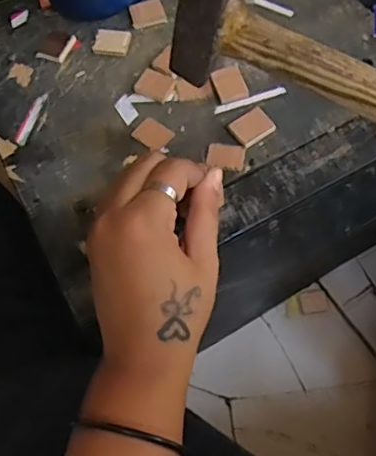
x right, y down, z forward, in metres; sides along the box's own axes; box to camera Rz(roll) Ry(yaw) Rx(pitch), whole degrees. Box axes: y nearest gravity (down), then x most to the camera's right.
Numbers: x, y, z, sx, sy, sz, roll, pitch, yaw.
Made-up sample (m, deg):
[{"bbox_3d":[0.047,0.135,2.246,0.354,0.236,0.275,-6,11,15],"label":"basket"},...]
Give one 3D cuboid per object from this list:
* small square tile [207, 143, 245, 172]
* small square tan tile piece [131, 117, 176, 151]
[{"bbox_3d":[0.024,-0.046,0.360,0.023,0.004,0.019,7,62,8],"label":"small square tile"},{"bbox_3d":[-0.023,-0.063,0.375,0.025,0.004,0.019,36,72,19],"label":"small square tan tile piece"}]

